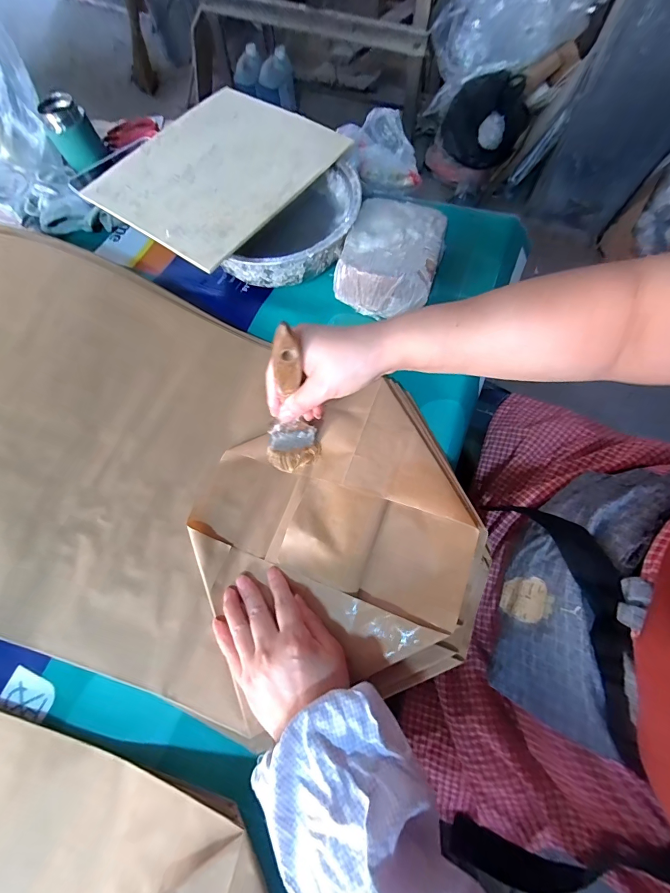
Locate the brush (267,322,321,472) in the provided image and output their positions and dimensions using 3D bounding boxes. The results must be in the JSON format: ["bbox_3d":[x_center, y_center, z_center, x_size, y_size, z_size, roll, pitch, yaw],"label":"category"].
[{"bbox_3d":[-0.034,-0.034,0.337,0.052,0.172,0.022,-4,53,-14],"label":"brush"}]

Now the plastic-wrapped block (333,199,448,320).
[{"bbox_3d":[0.076,-0.246,0.465,0.118,0.057,0.152,15,70,14],"label":"plastic-wrapped block"}]

